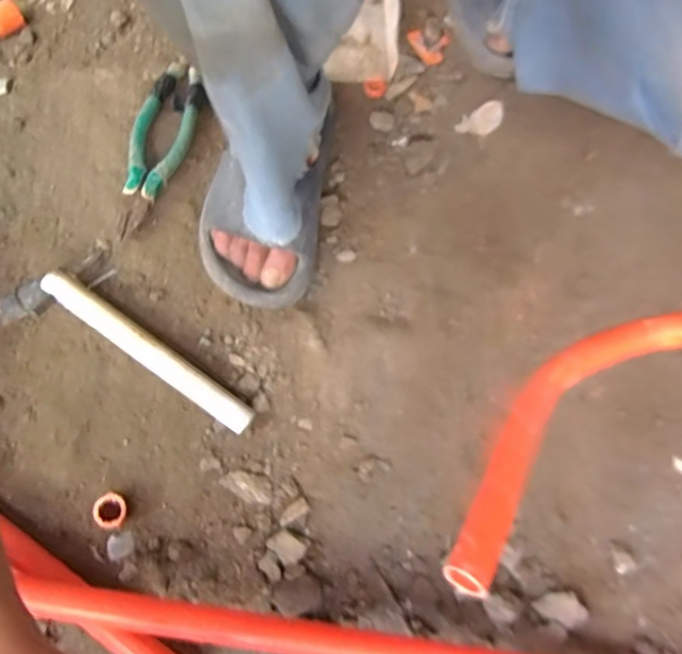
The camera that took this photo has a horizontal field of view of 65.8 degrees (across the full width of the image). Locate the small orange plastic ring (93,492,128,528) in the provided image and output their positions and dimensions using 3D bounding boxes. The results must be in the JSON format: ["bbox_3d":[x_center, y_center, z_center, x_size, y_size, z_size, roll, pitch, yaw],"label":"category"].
[{"bbox_3d":[-0.199,0.159,0.457,0.027,0.023,0.028,1,75,-5],"label":"small orange plastic ring"}]

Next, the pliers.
[{"bbox_3d":[-0.198,-0.191,0.561,0.056,0.021,0.210,18,75,0],"label":"pliers"}]

